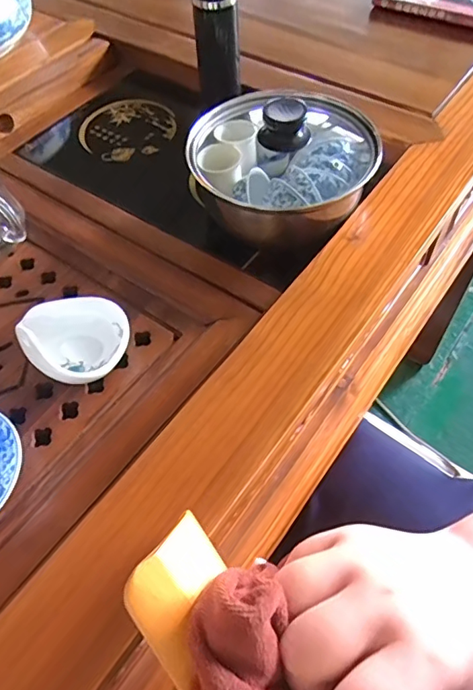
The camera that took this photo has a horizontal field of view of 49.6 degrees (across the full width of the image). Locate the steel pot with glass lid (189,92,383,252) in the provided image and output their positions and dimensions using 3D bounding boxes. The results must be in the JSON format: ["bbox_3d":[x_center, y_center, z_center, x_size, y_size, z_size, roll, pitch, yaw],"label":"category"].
[{"bbox_3d":[0.040,-0.167,0.455,0.156,0.093,0.141,-4,56,0],"label":"steel pot with glass lid"}]

